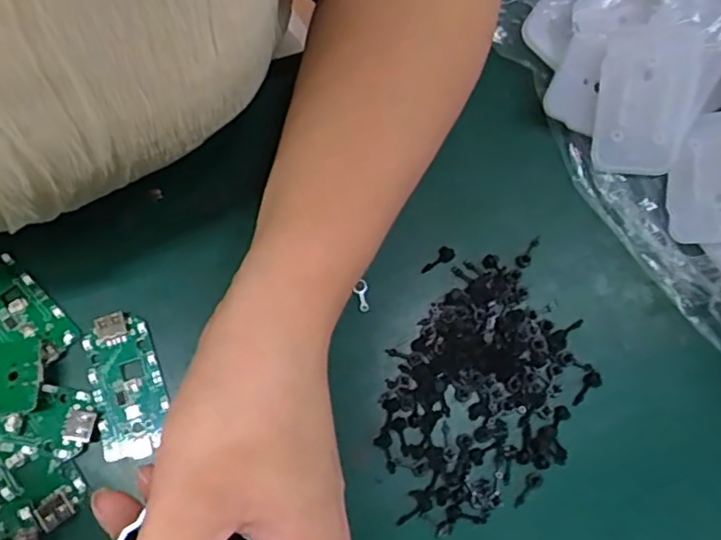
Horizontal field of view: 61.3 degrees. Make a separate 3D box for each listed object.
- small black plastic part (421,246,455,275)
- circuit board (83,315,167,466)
[{"bbox_3d":[0.038,-0.003,0.294,0.008,0.005,0.017,40,77,9],"label":"small black plastic part"},{"bbox_3d":[-0.105,0.051,0.272,0.030,0.004,0.063,-15,76,-6],"label":"circuit board"}]

